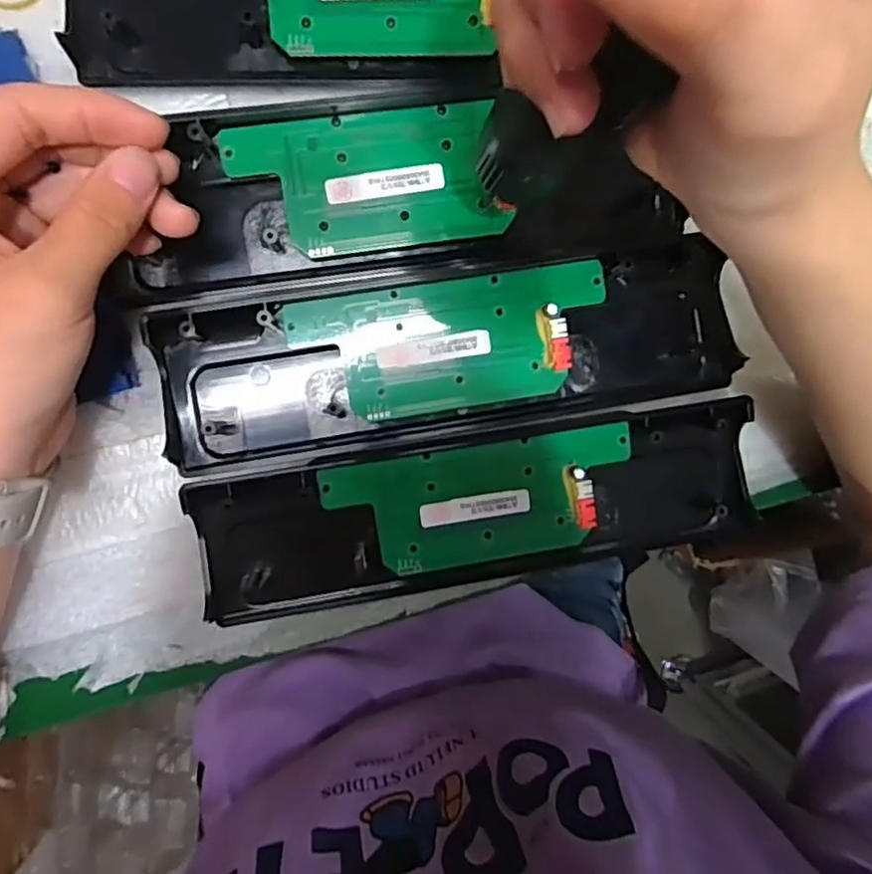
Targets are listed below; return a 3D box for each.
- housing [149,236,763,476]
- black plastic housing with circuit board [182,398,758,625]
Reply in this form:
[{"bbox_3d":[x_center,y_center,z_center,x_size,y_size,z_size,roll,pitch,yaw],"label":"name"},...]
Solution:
[{"bbox_3d":[0.010,-0.037,0.277,0.252,0.013,0.070,-9,96,-6],"label":"housing"},{"bbox_3d":[0.020,0.035,0.281,0.242,0.017,0.065,-9,96,-6],"label":"black plastic housing with circuit board"}]

